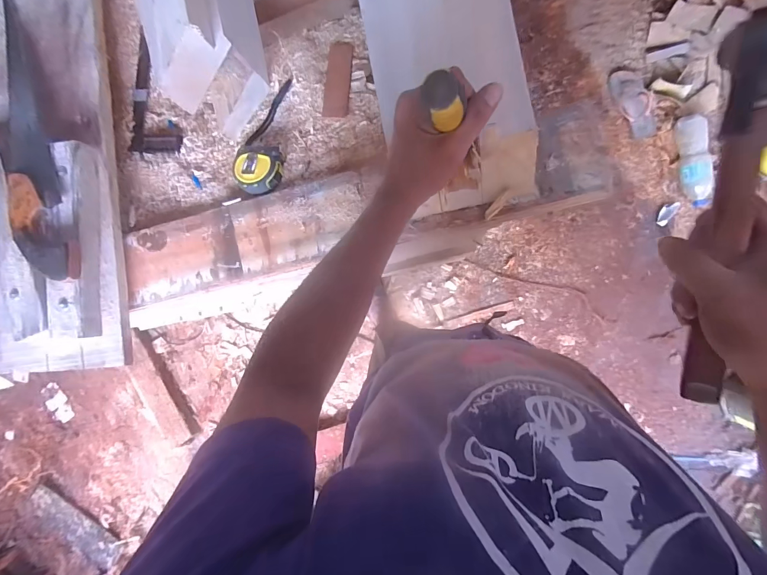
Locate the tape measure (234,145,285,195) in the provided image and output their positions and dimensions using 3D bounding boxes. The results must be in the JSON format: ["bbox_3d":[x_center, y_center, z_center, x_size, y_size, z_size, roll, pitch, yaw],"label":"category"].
[{"bbox_3d":[-0.187,-0.175,0.534,0.068,0.035,0.072,5,90,8],"label":"tape measure"}]

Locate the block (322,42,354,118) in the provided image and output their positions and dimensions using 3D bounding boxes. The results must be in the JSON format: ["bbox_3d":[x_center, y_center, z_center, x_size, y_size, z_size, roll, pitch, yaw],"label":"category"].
[{"bbox_3d":[-0.067,-0.312,0.537,0.038,0.009,0.115,5,90,8],"label":"block"}]

